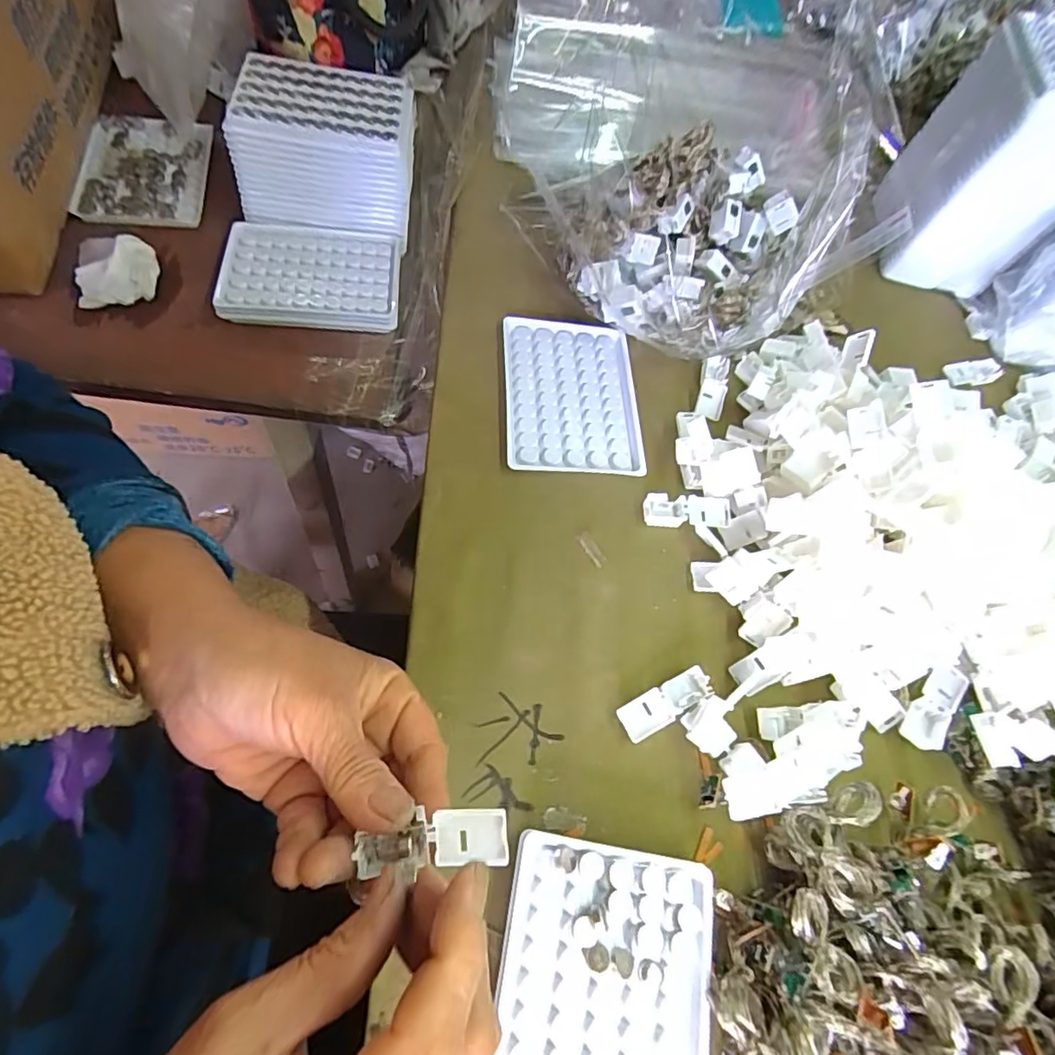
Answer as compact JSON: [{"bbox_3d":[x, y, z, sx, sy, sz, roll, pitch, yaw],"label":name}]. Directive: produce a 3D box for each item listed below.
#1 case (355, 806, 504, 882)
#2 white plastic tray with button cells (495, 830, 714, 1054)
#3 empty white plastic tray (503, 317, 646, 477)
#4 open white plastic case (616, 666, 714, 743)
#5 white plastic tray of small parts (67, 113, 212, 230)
[{"bbox_3d":[-0.035,0.116,0.212,0.054,0.012,0.021,-7,94,1],"label":"case"},{"bbox_3d":[0.033,0.212,0.244,0.094,0.013,0.130,13,63,-5],"label":"white plastic tray with button cells"},{"bbox_3d":[0.031,-0.094,0.398,0.092,0.014,0.123,2,65,-10],"label":"empty white plastic tray"},{"bbox_3d":[0.077,0.098,0.315,0.056,0.010,0.020,-23,71,-20],"label":"open white plastic case"},{"bbox_3d":[-0.318,-0.297,0.467,0.091,0.013,0.124,-3,66,-13],"label":"white plastic tray of small parts"}]

